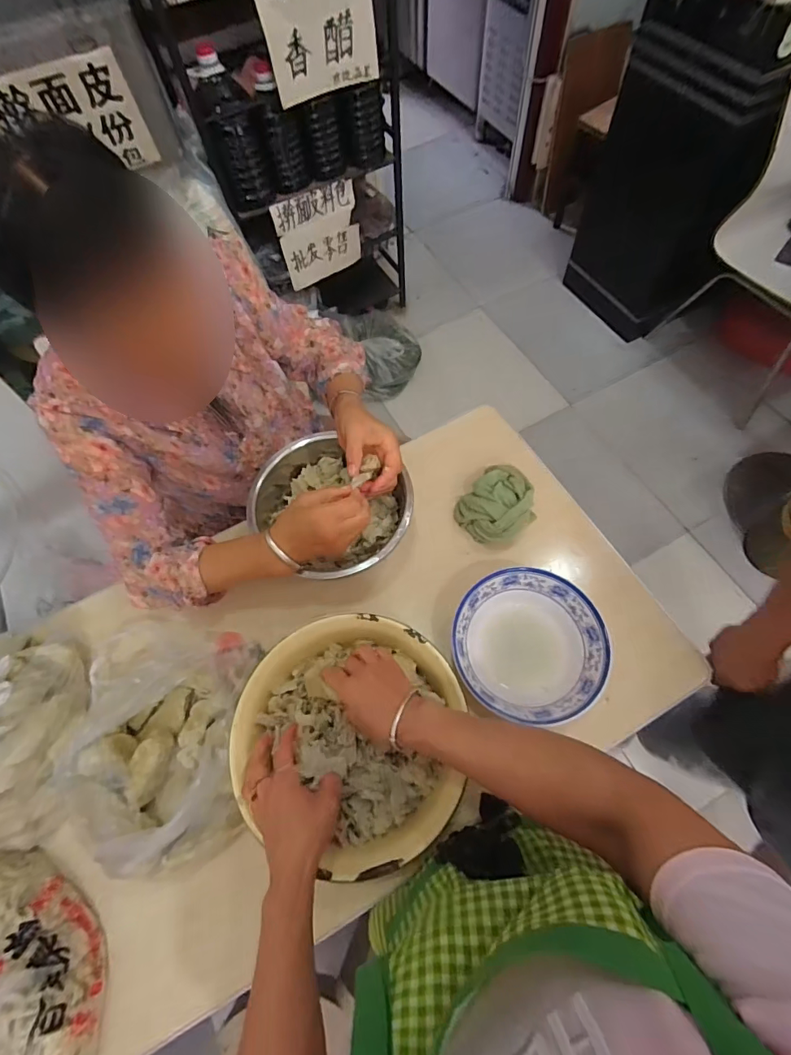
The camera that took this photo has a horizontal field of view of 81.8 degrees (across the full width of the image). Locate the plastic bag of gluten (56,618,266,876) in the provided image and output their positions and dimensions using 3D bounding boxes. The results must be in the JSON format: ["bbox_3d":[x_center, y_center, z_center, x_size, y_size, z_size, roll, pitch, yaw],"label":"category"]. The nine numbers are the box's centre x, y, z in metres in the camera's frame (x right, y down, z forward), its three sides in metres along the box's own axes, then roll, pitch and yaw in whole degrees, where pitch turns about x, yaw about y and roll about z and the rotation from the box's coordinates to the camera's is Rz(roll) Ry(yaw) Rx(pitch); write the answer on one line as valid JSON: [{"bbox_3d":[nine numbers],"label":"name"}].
[{"bbox_3d":[-0.310,0.264,0.595,0.241,0.117,0.297,-2,66,2],"label":"plastic bag of gluten"}]

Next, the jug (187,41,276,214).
[{"bbox_3d":[-0.438,-1.076,1.274,0.140,0.329,0.181,-14,66,-3],"label":"jug"}]

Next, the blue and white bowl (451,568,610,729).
[{"bbox_3d":[0.177,0.159,0.623,0.190,0.073,0.190,-1,66,2],"label":"blue and white bowl"}]

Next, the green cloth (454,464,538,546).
[{"bbox_3d":[0.167,-0.039,0.732,0.131,0.047,0.109,-41,70,-14],"label":"green cloth"}]

